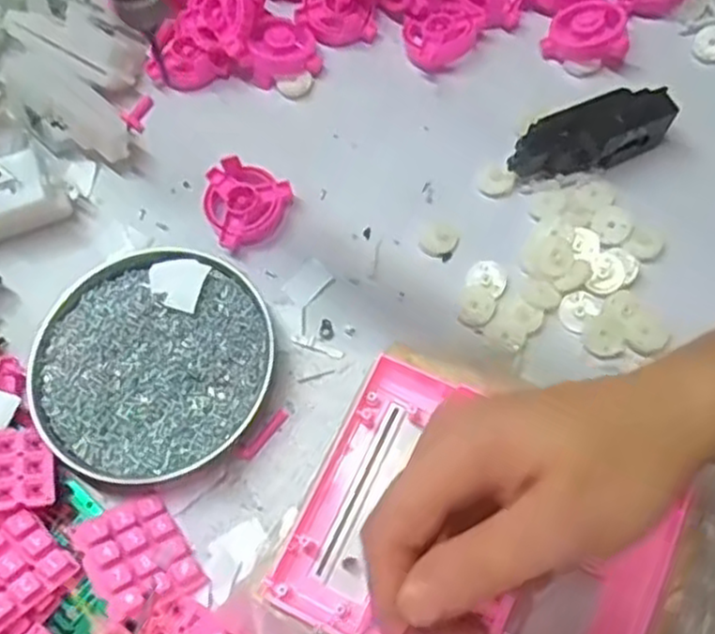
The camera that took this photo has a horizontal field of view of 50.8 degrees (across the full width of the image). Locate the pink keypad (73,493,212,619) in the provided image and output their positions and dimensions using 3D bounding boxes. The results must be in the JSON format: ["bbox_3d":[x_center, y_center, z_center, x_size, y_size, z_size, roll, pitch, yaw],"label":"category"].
[{"bbox_3d":[-0.112,0.122,0.386,0.048,0.011,0.056,-21,63,-31],"label":"pink keypad"}]

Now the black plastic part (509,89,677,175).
[{"bbox_3d":[0.139,-0.109,0.455,0.100,0.036,0.038,-21,68,-4],"label":"black plastic part"}]

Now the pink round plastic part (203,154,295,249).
[{"bbox_3d":[-0.073,-0.070,0.466,0.052,0.020,0.050,-2,68,4],"label":"pink round plastic part"}]

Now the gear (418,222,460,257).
[{"bbox_3d":[0.049,-0.046,0.456,0.023,0.004,0.022,-2,68,4],"label":"gear"}]

